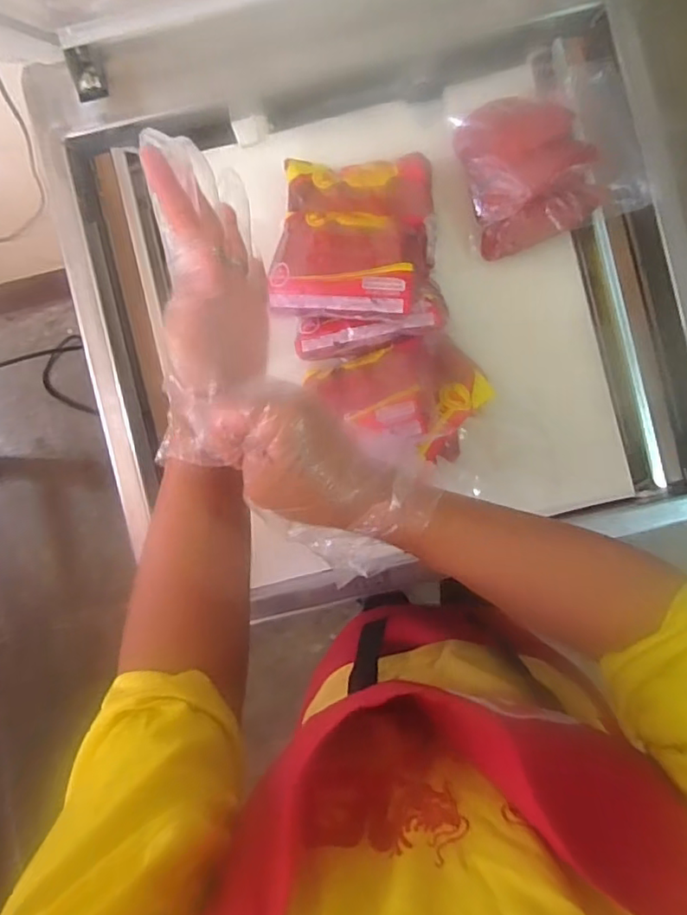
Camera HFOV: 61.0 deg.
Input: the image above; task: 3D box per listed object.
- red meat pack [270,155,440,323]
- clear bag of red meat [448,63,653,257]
[{"bbox_3d":[0.008,-0.193,0.500,0.129,0.028,0.156,2,69,12],"label":"red meat pack"},{"bbox_3d":[0.178,-0.280,0.525,0.142,0.039,0.162,-15,90,1],"label":"clear bag of red meat"}]

